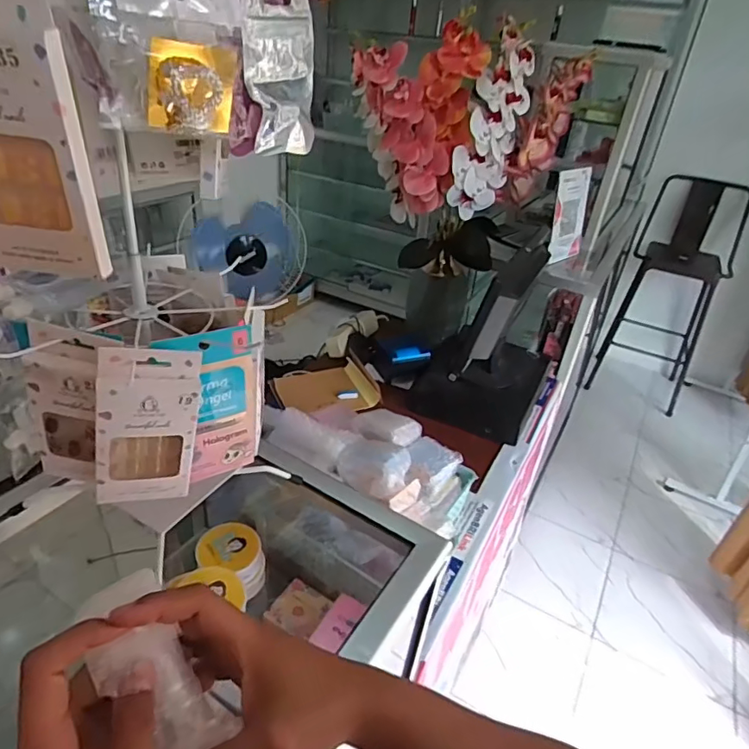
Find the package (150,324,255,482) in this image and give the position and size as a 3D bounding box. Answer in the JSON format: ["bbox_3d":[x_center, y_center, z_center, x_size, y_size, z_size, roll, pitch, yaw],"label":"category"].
[{"bbox_3d":[-0.132,0.029,0.439,0.067,0.139,0.007,-17,38,-31],"label":"package"}]

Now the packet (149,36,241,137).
[{"bbox_3d":[-0.092,-0.147,0.271,0.048,0.040,0.015,-12,29,-25],"label":"packet"}]

